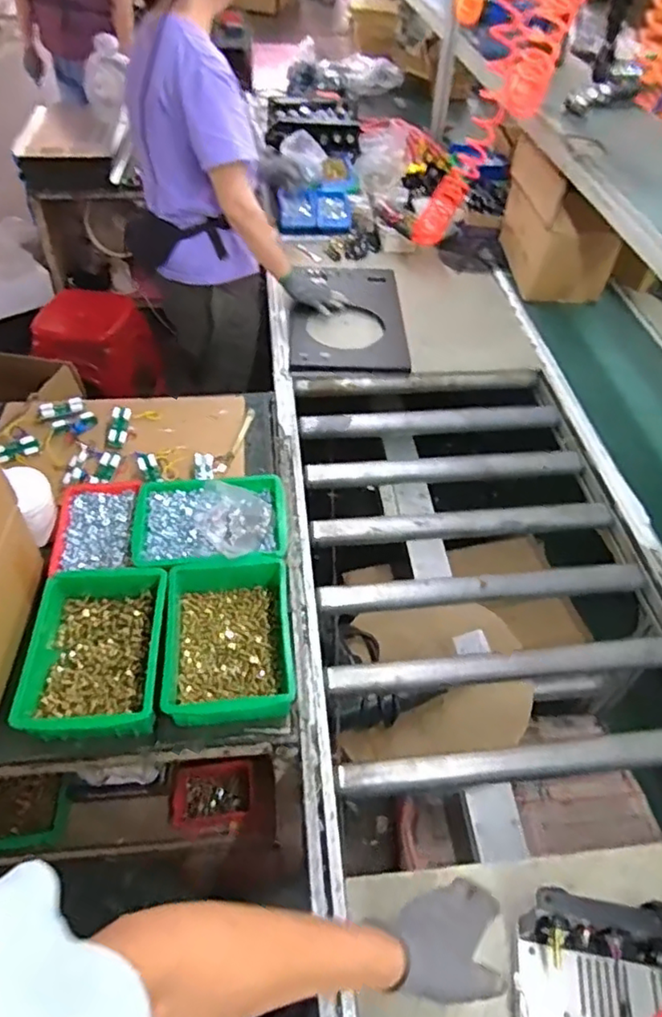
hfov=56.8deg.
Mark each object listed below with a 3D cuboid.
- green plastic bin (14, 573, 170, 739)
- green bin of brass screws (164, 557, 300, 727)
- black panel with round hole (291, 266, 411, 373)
[{"bbox_3d":[-0.339,0.204,0.897,0.184,0.058,0.252,-2,48,-5],"label":"green plastic bin"},{"bbox_3d":[-0.150,0.193,0.914,0.180,0.066,0.239,-5,48,-3],"label":"green bin of brass screws"},{"bbox_3d":[0.046,-0.529,1.635,0.288,0.024,0.519,1,48,-2],"label":"black panel with round hole"}]

